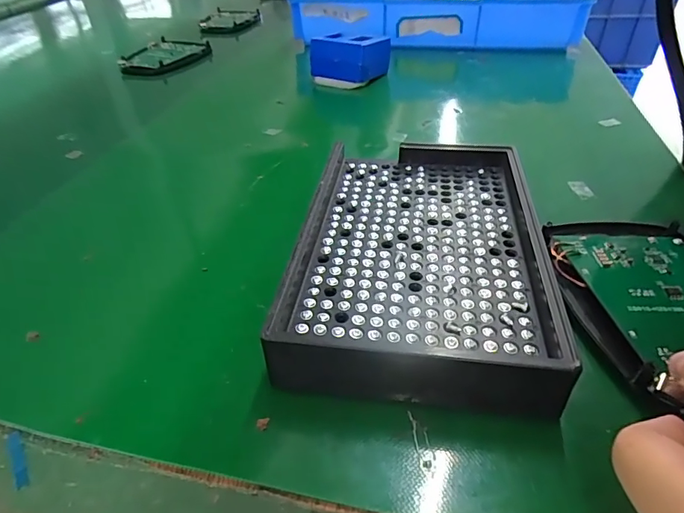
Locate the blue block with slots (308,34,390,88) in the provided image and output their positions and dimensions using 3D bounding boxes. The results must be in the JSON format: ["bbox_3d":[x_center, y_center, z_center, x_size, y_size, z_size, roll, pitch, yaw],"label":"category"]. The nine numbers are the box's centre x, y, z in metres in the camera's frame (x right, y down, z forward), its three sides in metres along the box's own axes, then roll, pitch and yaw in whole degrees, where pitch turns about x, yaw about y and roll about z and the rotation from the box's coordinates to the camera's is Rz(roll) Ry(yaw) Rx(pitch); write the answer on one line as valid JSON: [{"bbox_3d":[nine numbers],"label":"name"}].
[{"bbox_3d":[0.007,-0.164,0.376,0.054,0.035,0.044,24,44,25],"label":"blue block with slots"}]

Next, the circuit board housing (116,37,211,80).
[{"bbox_3d":[-0.179,-0.199,0.456,0.065,0.015,0.087,11,40,11],"label":"circuit board housing"}]

